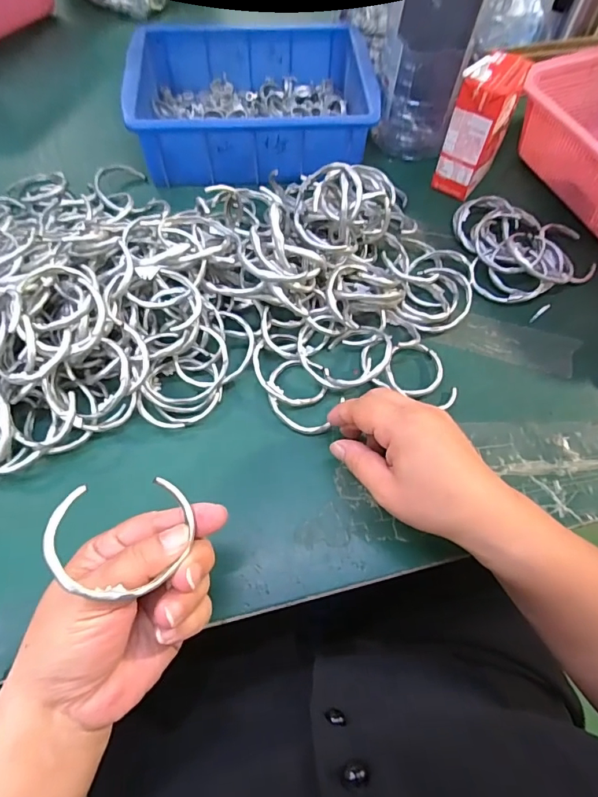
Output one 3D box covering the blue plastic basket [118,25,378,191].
[{"bbox_3d":[-0.050,-0.315,0.485,0.235,0.074,0.170,-3,63,-4],"label":"blue plastic basket"}]

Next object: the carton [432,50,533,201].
[{"bbox_3d":[0.174,-0.263,0.441,0.045,0.115,0.063,38,67,16],"label":"carton"}]

